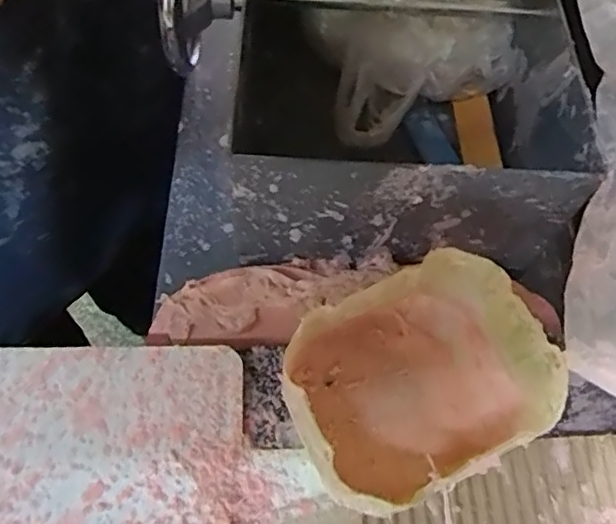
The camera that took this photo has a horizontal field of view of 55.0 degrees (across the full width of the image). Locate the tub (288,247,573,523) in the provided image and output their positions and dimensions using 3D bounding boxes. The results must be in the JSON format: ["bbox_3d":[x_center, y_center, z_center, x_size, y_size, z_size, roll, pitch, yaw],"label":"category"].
[{"bbox_3d":[0.039,0.050,0.234,0.092,0.063,0.076,-25,66,-16],"label":"tub"}]

